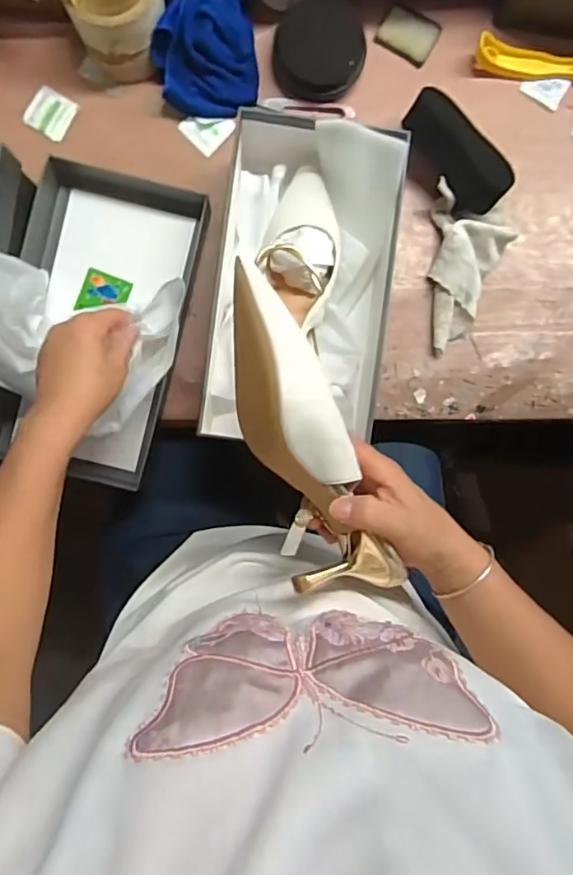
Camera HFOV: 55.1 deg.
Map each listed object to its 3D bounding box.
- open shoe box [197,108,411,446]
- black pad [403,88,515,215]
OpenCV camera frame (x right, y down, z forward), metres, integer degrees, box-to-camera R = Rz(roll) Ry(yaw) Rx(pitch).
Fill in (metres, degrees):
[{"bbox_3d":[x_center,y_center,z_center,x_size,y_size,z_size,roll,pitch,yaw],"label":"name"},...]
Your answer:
[{"bbox_3d":[0.017,-0.148,0.532,0.178,0.105,0.304,7,91,-2],"label":"open shoe box"},{"bbox_3d":[0.174,-0.290,0.567,0.065,0.047,0.126,-44,93,0],"label":"black pad"}]

